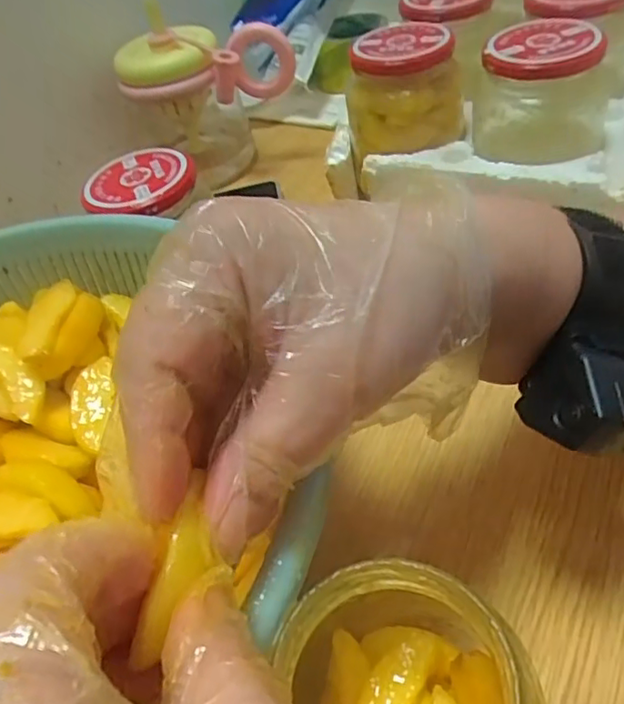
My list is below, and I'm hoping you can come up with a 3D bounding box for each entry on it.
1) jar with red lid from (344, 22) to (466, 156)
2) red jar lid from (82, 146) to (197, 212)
[{"bbox_3d":[0.067,-0.185,0.419,0.084,0.067,0.065,-5,47,10],"label":"jar with red lid"},{"bbox_3d":[-0.107,-0.108,0.368,0.065,0.008,0.065,-7,47,8],"label":"red jar lid"}]

